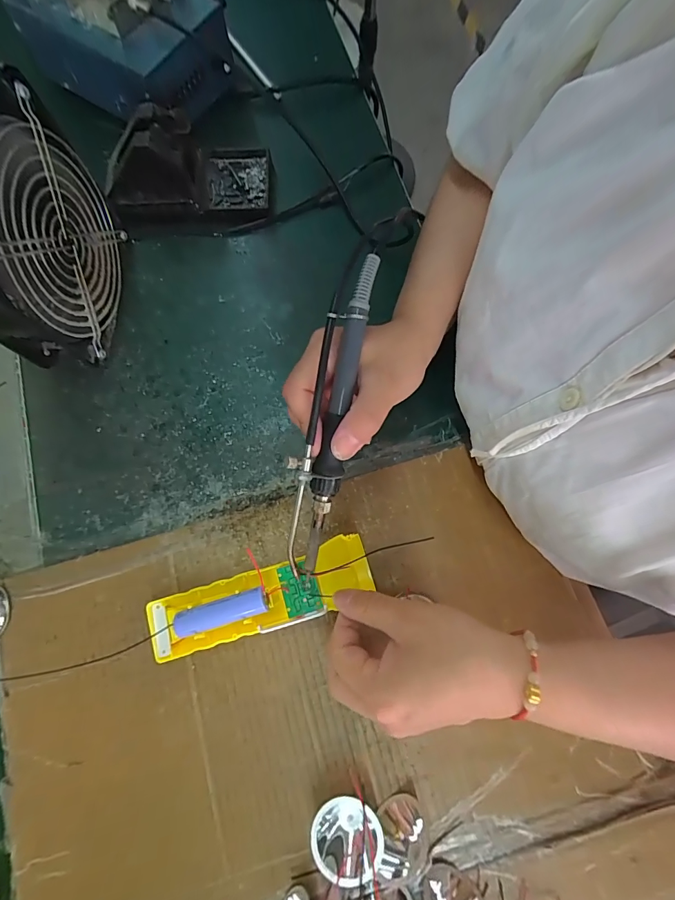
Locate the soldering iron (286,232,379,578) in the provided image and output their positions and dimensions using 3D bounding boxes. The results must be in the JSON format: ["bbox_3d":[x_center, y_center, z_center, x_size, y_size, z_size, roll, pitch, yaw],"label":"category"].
[{"bbox_3d":[-0.005,-0.023,0.245,0.027,0.029,0.205,11,97,4],"label":"soldering iron"}]

